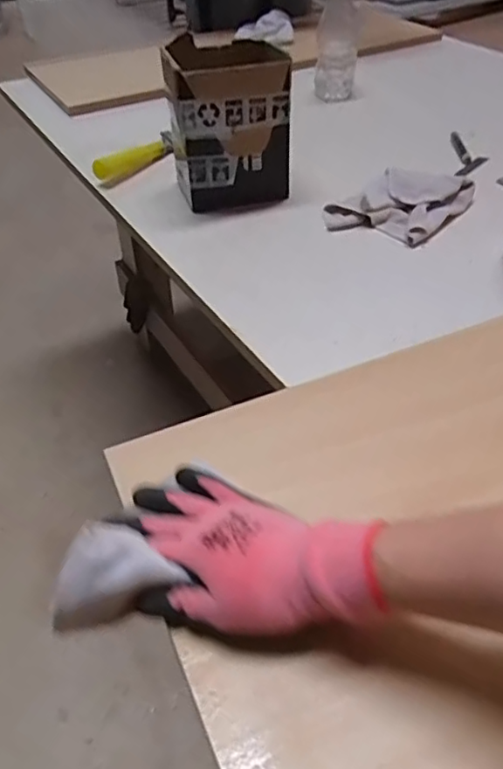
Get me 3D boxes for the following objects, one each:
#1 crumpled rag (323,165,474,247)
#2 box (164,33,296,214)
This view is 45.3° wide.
[{"bbox_3d":[0.200,-0.244,0.798,0.135,0.033,0.177,31,52,29],"label":"crumpled rag"},{"bbox_3d":[-0.035,-0.353,0.821,0.157,0.175,0.131,-11,44,-10],"label":"box"}]

